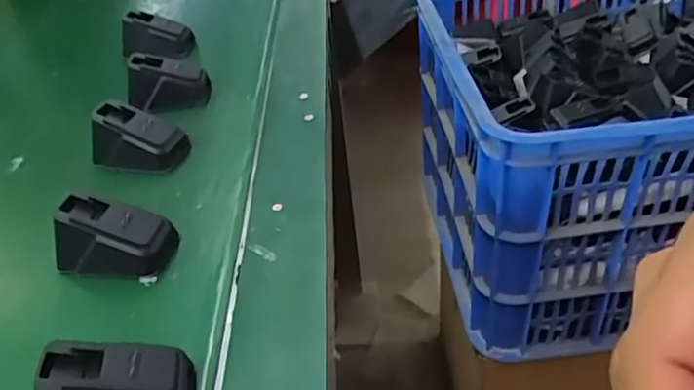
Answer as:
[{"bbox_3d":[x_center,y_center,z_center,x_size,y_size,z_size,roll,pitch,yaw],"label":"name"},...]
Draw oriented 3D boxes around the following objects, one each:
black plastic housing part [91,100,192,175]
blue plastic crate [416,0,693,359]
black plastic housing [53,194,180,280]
[{"bbox_3d":[-0.159,-0.042,0.459,0.068,0.040,0.038,4,40,14],"label":"black plastic housing part"},{"bbox_3d":[0.389,-0.085,0.725,0.554,0.290,0.399,-6,39,2],"label":"blue plastic crate"},{"bbox_3d":[-0.143,0.025,0.368,0.067,0.037,0.043,-2,39,6],"label":"black plastic housing"}]

